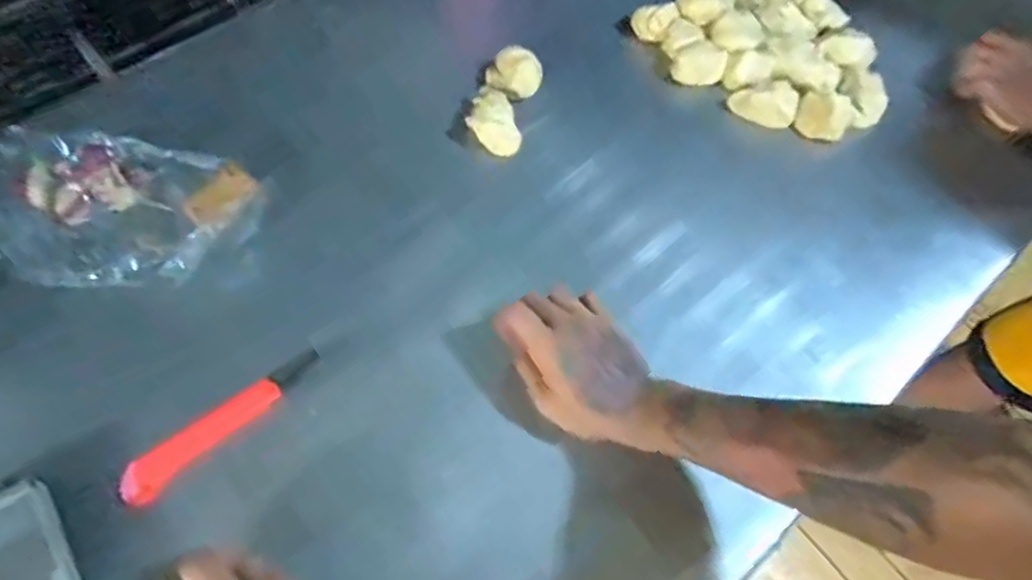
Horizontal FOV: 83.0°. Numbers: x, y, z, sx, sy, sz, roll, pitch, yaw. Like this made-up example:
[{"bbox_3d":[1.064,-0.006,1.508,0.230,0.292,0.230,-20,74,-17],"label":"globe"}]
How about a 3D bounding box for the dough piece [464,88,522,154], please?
[{"bbox_3d":[-0.027,-0.180,0.617,0.045,0.031,0.077,-25,66,-13],"label":"dough piece"}]

